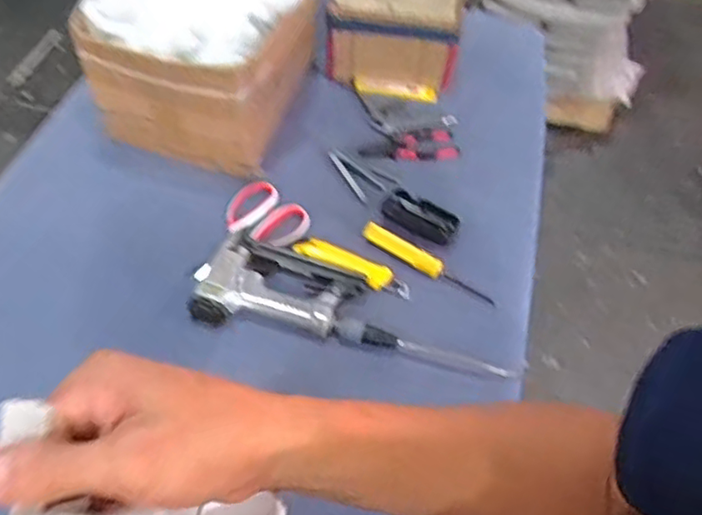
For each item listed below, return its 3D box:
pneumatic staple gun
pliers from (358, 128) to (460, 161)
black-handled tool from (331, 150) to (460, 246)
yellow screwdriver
[{"bbox_3d":[-0.089,0.040,0.787,0.197,0.043,0.134,14,54,6],"label":"pneumatic staple gun"},{"bbox_3d":[0.094,-0.173,0.980,0.154,0.013,0.063,-10,55,-12],"label":"pliers"},{"bbox_3d":[0.053,-0.090,0.914,0.224,0.028,0.071,38,60,21],"label":"black-handled tool"},{"bbox_3d":[0.105,0.006,0.850,0.197,0.029,0.027,26,56,14],"label":"yellow screwdriver"}]

